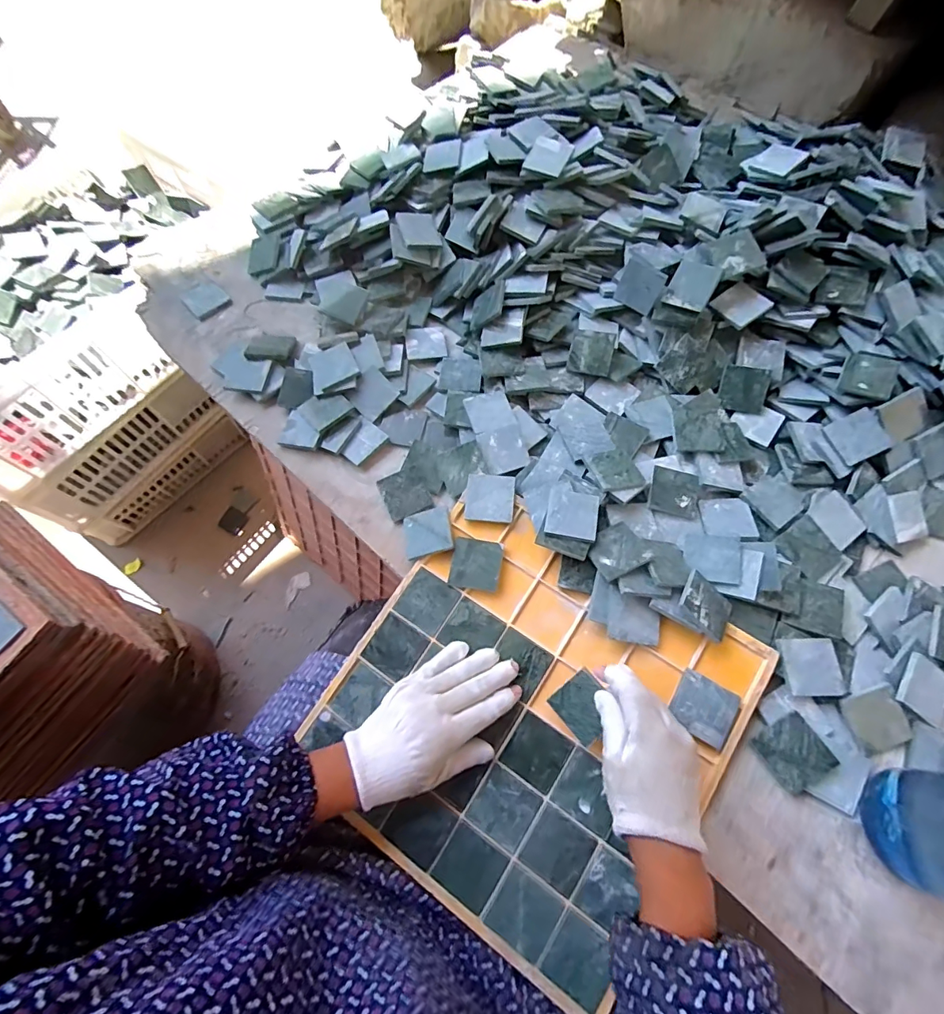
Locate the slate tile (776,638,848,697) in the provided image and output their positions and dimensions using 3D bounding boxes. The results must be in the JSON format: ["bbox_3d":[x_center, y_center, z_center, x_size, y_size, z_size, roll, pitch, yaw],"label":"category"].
[{"bbox_3d":[0.306,0.143,0.428,0.051,0.009,0.049,-3,67,-2],"label":"slate tile"}]

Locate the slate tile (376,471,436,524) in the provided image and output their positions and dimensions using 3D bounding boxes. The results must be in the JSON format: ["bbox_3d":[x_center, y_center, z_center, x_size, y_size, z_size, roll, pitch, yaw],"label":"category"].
[{"bbox_3d":[-0.072,-0.014,0.513,0.045,0.006,0.050,-23,69,-10],"label":"slate tile"}]

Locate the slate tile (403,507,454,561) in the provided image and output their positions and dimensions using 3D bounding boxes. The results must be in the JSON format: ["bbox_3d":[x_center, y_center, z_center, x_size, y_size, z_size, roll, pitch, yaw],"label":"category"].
[{"bbox_3d":[-0.045,0.027,0.494,0.049,0.005,0.046,-17,63,6],"label":"slate tile"}]

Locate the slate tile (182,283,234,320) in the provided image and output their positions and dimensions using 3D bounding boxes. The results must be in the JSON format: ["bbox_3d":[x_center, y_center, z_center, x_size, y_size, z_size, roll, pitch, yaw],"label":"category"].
[{"bbox_3d":[-0.332,-0.258,0.596,0.044,0.005,0.050,45,61,1],"label":"slate tile"}]

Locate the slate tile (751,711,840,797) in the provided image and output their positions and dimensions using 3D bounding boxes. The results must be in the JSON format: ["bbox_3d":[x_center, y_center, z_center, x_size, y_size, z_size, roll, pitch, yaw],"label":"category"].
[{"bbox_3d":[0.274,0.208,0.404,0.049,0.011,0.046,-35,75,-9],"label":"slate tile"}]

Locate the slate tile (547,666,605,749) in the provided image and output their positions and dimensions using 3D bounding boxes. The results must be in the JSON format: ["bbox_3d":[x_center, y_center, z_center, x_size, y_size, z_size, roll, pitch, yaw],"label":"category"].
[{"bbox_3d":[0.094,0.169,0.401,0.048,0.006,0.051,45,116,19],"label":"slate tile"}]

